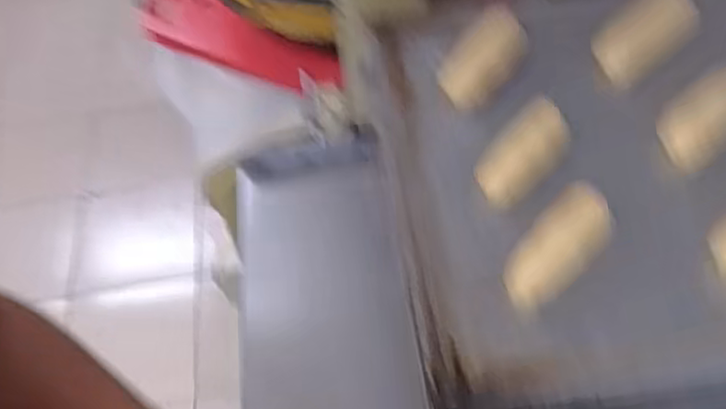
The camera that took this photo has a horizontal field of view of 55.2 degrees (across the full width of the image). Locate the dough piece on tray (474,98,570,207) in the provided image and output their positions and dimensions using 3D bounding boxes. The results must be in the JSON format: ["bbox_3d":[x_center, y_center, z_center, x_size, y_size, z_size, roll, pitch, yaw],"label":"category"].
[{"bbox_3d":[0.111,-0.038,0.478,0.037,0.025,0.081,31,61,24],"label":"dough piece on tray"}]

